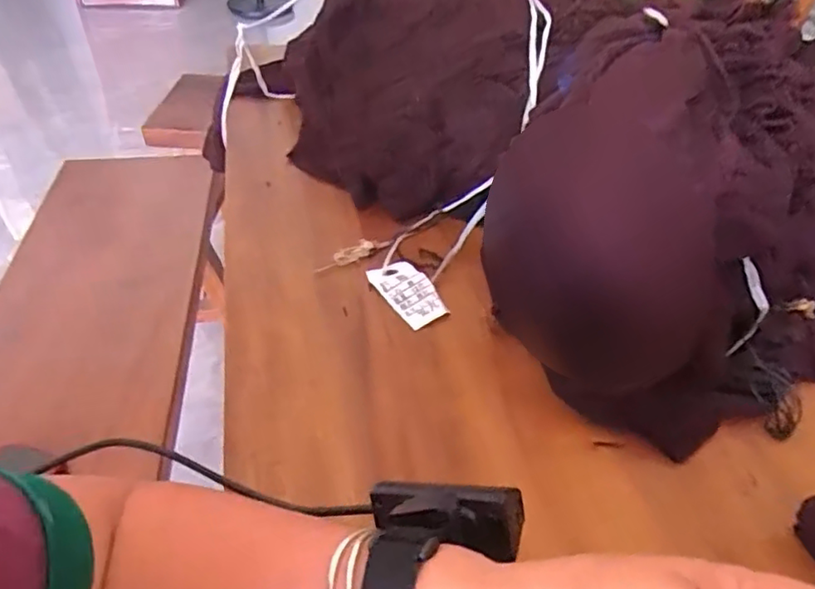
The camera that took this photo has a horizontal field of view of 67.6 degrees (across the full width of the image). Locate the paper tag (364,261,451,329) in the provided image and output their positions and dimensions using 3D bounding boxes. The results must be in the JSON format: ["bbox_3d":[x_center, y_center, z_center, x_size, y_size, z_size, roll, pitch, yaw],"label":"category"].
[{"bbox_3d":[0.000,-0.001,0.494,0.041,0.005,0.072,-27,56,-12],"label":"paper tag"}]

